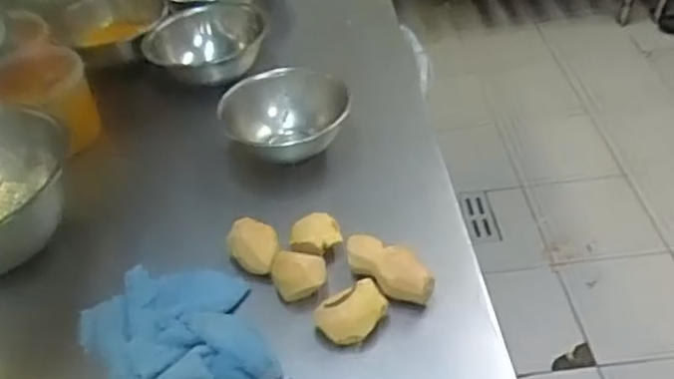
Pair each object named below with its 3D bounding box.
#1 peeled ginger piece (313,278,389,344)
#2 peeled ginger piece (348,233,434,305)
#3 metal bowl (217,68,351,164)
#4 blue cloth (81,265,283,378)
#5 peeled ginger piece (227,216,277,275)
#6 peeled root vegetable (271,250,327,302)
[{"bbox_3d":[0.015,0.114,0.583,0.064,0.038,0.046,-19,44,-13],"label":"peeled ginger piece"},{"bbox_3d":[0.047,0.077,0.615,0.095,0.048,0.035,31,54,34],"label":"peeled ginger piece"},{"bbox_3d":[-0.057,-0.081,0.770,0.133,0.092,0.146,-4,43,3],"label":"metal bowl"},{"bbox_3d":[-0.140,0.128,0.577,0.136,0.052,0.191,-26,46,-20],"label":"blue cloth"},{"bbox_3d":[-0.081,0.055,0.647,0.056,0.029,0.038,27,52,31],"label":"peeled ginger piece"},{"bbox_3d":[-0.036,0.078,0.623,0.049,0.038,0.048,-4,43,3],"label":"peeled root vegetable"}]

